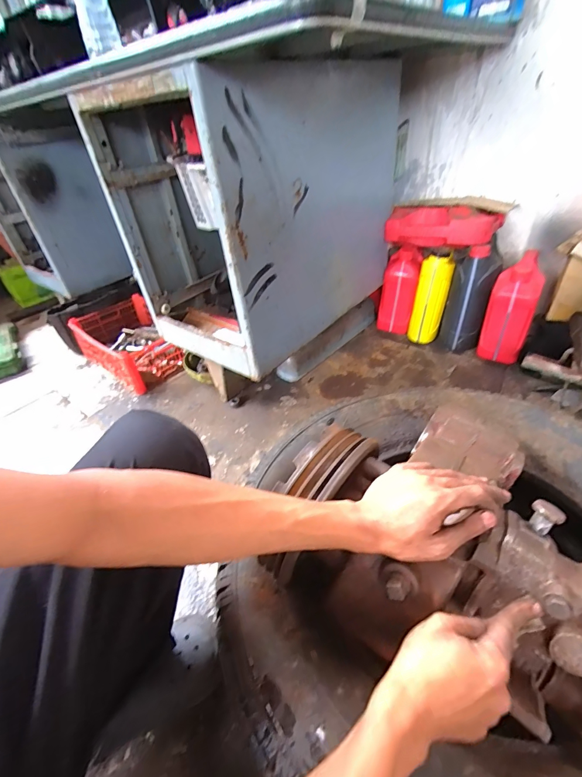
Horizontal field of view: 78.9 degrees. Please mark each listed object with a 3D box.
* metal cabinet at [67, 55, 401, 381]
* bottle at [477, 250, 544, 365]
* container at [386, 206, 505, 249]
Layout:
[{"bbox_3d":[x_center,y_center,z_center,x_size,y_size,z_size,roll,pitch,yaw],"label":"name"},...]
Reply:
[{"bbox_3d":[-0.097,-0.483,0.962,0.509,0.532,0.643,22,47,31],"label":"metal cabinet"},{"bbox_3d":[0.640,-0.227,1.029,0.114,0.280,0.157,20,46,29],"label":"bottle"},{"bbox_3d":[0.416,-0.450,0.985,0.297,0.088,0.097,12,42,22],"label":"container"}]

